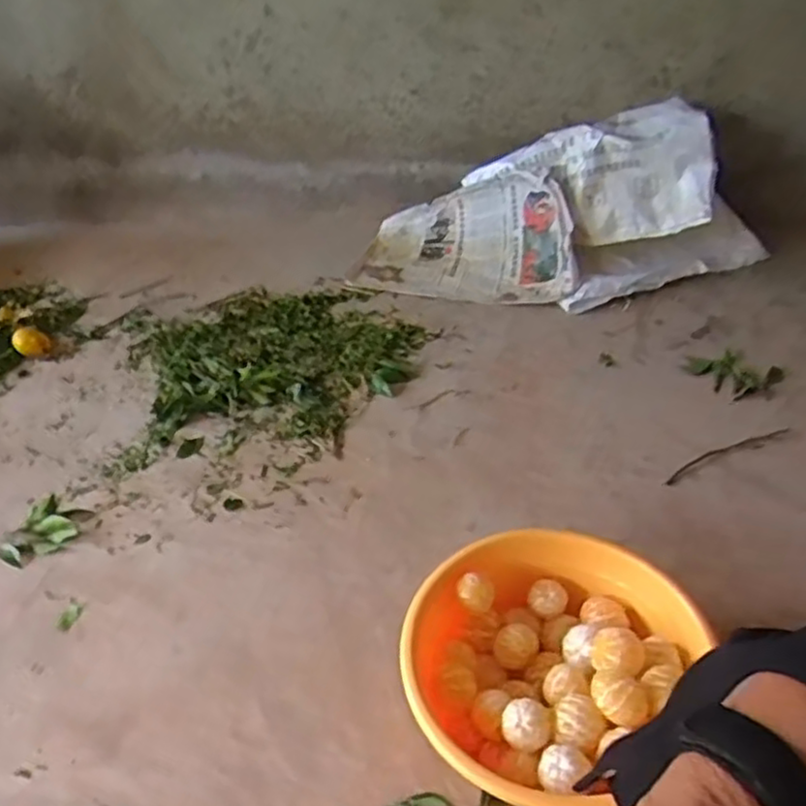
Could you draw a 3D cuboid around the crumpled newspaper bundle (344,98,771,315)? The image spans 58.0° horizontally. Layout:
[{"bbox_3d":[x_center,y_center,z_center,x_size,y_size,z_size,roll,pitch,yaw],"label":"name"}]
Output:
[{"bbox_3d":[0.351,-0.431,1.601,0.901,0.292,0.374,-2,39,3],"label":"crumpled newspaper bundle"}]

